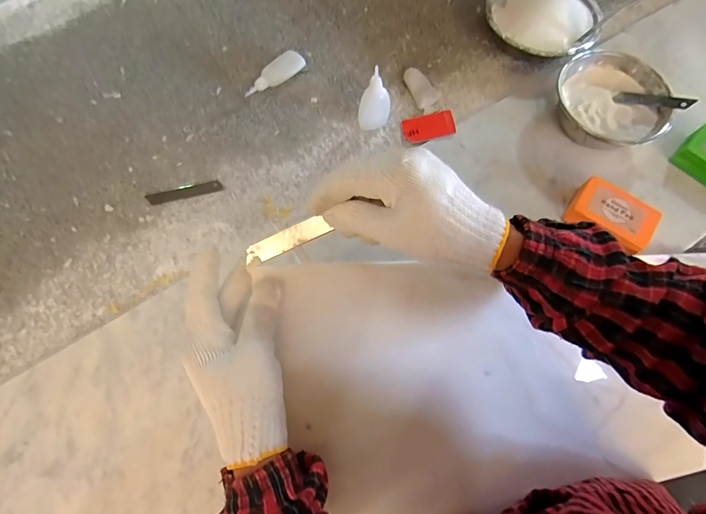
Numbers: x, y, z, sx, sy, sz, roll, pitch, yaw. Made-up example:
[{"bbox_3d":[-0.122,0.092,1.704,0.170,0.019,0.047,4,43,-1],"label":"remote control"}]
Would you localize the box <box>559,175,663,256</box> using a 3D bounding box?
[{"bbox_3d":[0.323,-0.050,0.482,0.097,0.035,0.066,33,73,11],"label":"box"}]

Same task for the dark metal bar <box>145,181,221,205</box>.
[{"bbox_3d":[-0.222,-0.085,0.510,0.095,0.004,0.017,-13,70,-6],"label":"dark metal bar"}]

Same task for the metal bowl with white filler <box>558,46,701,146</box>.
[{"bbox_3d":[0.348,-0.206,0.524,0.128,0.065,0.139,0,70,-1],"label":"metal bowl with white filler"}]

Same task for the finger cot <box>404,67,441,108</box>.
[{"bbox_3d":[0.103,-0.249,0.568,0.038,0.017,0.066,-19,71,-8],"label":"finger cot"}]

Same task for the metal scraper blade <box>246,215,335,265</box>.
[{"bbox_3d":[-0.051,-0.015,0.318,0.064,0.004,0.018,-25,108,5],"label":"metal scraper blade"}]

